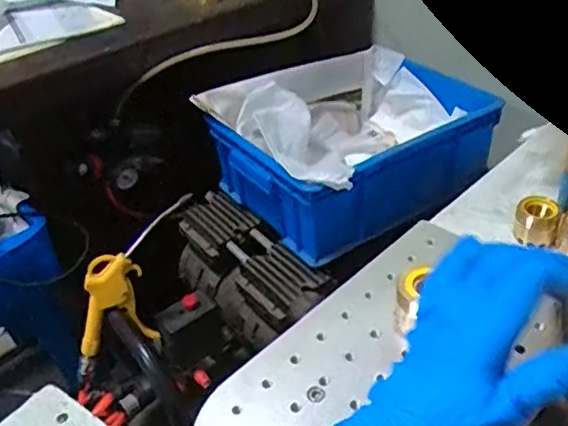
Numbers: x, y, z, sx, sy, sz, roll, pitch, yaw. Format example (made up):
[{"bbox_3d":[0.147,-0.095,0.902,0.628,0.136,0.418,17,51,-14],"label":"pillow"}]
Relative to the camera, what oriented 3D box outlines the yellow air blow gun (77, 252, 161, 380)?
[{"bbox_3d":[-0.207,0.133,0.756,0.097,0.183,0.043,-1,27,-41],"label":"yellow air blow gun"}]

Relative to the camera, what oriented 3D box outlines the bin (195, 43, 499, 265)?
[{"bbox_3d":[0.096,-0.112,0.865,0.353,0.135,0.281,-29,43,-27],"label":"bin"}]

